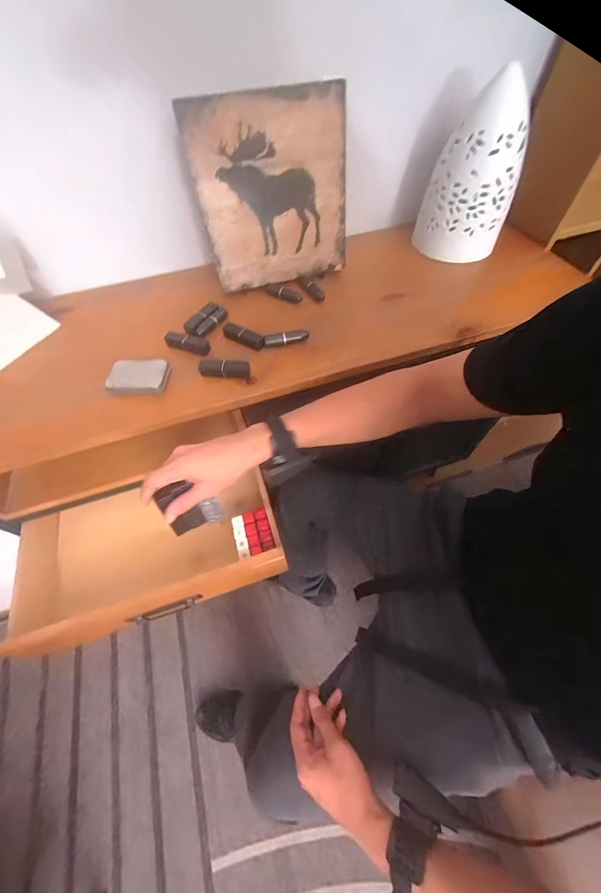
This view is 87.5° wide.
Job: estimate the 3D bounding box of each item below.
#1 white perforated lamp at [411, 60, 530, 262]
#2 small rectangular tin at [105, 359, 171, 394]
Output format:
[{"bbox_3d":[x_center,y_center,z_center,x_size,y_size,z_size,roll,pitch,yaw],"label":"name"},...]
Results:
[{"bbox_3d":[0.341,-0.531,0.619,0.165,0.238,0.152,17,60,12],"label":"white perforated lamp"},{"bbox_3d":[-0.253,-0.110,0.490,0.087,0.014,0.062,0,58,2],"label":"small rectangular tin"}]

